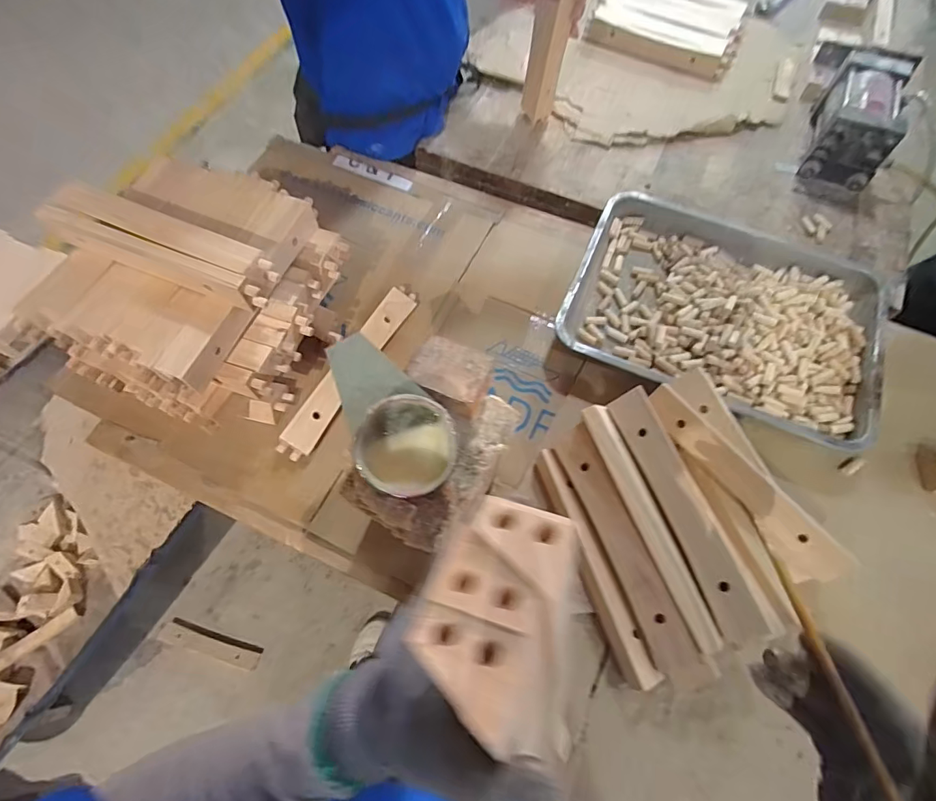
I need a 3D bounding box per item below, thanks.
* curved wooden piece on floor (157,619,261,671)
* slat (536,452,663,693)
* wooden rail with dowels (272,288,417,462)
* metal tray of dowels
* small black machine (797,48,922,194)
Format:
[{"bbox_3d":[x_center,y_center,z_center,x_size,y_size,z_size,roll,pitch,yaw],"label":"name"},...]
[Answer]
[{"bbox_3d":[-0.647,0.616,1.188,0.260,0.014,0.056,16,65,7],"label":"curved wooden piece on floor"},{"bbox_3d":[0.131,0.172,0.509,0.031,0.043,0.243,-18,67,-8],"label":"slat"},{"bbox_3d":[-0.151,-0.044,0.615,0.044,0.034,0.275,27,69,11],"label":"wooden rail with dowels"},{"bbox_3d":[0.345,-0.125,0.644,0.391,0.045,0.290,21,68,9],"label":"metal tray of dowels"},{"bbox_3d":[0.641,-0.467,0.770,0.107,0.099,0.241,24,68,10],"label":"small black machine"}]

